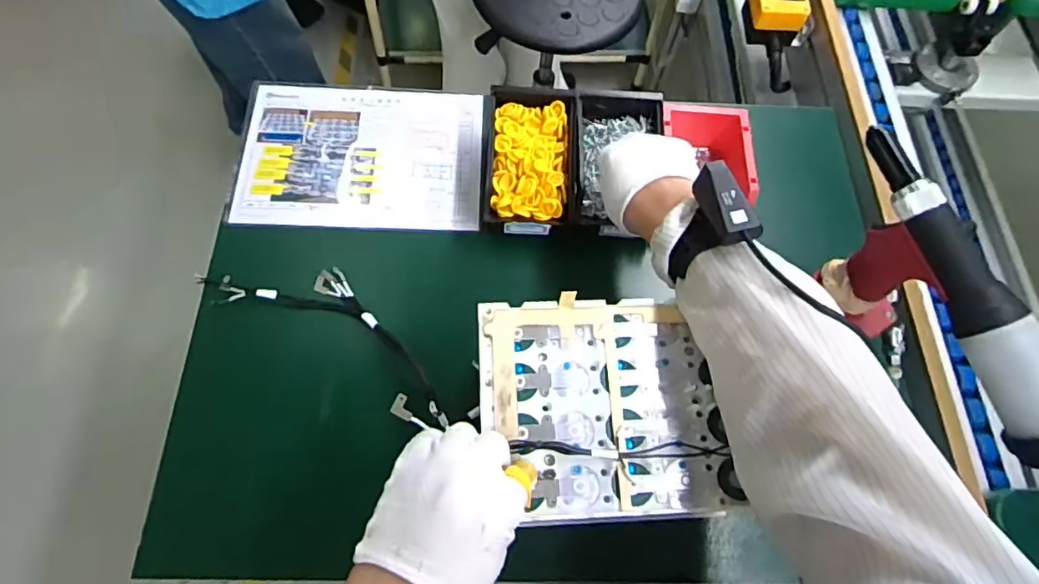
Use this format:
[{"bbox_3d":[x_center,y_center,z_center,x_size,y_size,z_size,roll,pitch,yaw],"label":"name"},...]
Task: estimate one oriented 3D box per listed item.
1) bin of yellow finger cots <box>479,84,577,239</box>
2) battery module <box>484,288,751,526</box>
[{"bbox_3d":[0.013,-0.157,0.700,0.109,0.066,0.185,1,66,-3],"label":"bin of yellow finger cots"},{"bbox_3d":[0.066,0.090,0.472,0.188,0.016,0.174,-4,67,-5],"label":"battery module"}]

